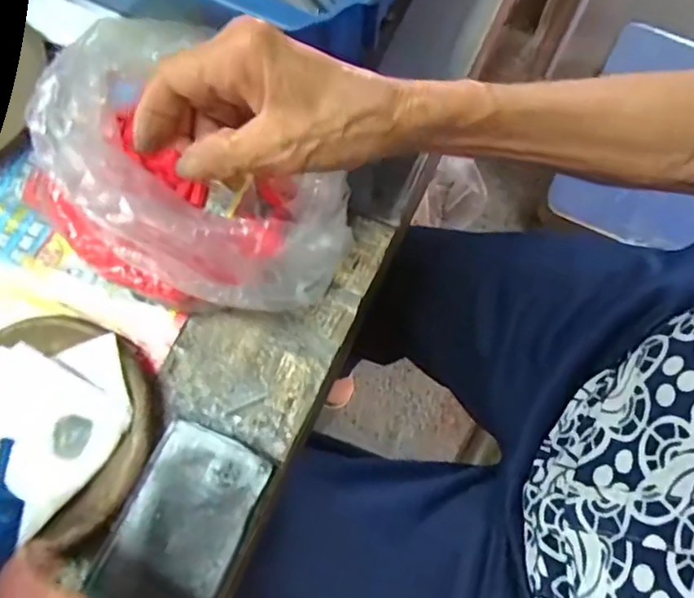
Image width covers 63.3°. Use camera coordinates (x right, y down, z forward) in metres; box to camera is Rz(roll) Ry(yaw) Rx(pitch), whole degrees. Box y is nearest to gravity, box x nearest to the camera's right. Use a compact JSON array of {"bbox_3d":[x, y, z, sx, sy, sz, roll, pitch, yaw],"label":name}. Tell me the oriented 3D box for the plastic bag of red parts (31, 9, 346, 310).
[{"bbox_3d":[-0.074,-0.053,0.278,0.138,0.096,0.113,35,78,11],"label":"plastic bag of red parts"}]

